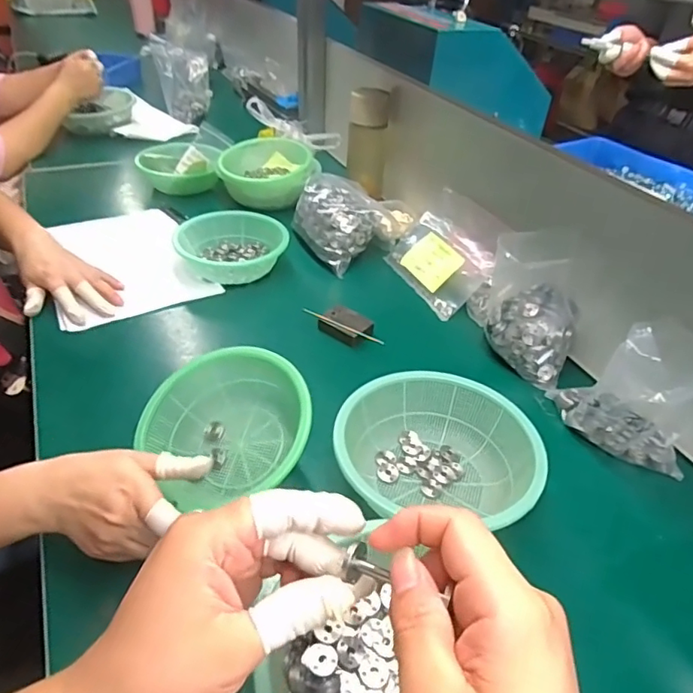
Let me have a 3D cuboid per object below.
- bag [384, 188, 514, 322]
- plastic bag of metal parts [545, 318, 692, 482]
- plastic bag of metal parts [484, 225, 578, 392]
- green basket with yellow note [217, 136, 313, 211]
[{"bbox_3d":[0.147,-0.145,0.808,0.152,0.025,0.183,-45,47,11],"label":"bag"},{"bbox_3d":[0.290,0.041,0.553,0.054,0.142,0.145,-24,46,-30],"label":"plastic bag of metal parts"},{"bbox_3d":[0.233,-0.060,0.686,0.119,0.078,0.219,8,66,5],"label":"plastic bag of metal parts"},{"bbox_3d":[-0.145,-0.319,1.003,0.172,0.072,0.151,-3,39,-8],"label":"green basket with yellow note"}]

